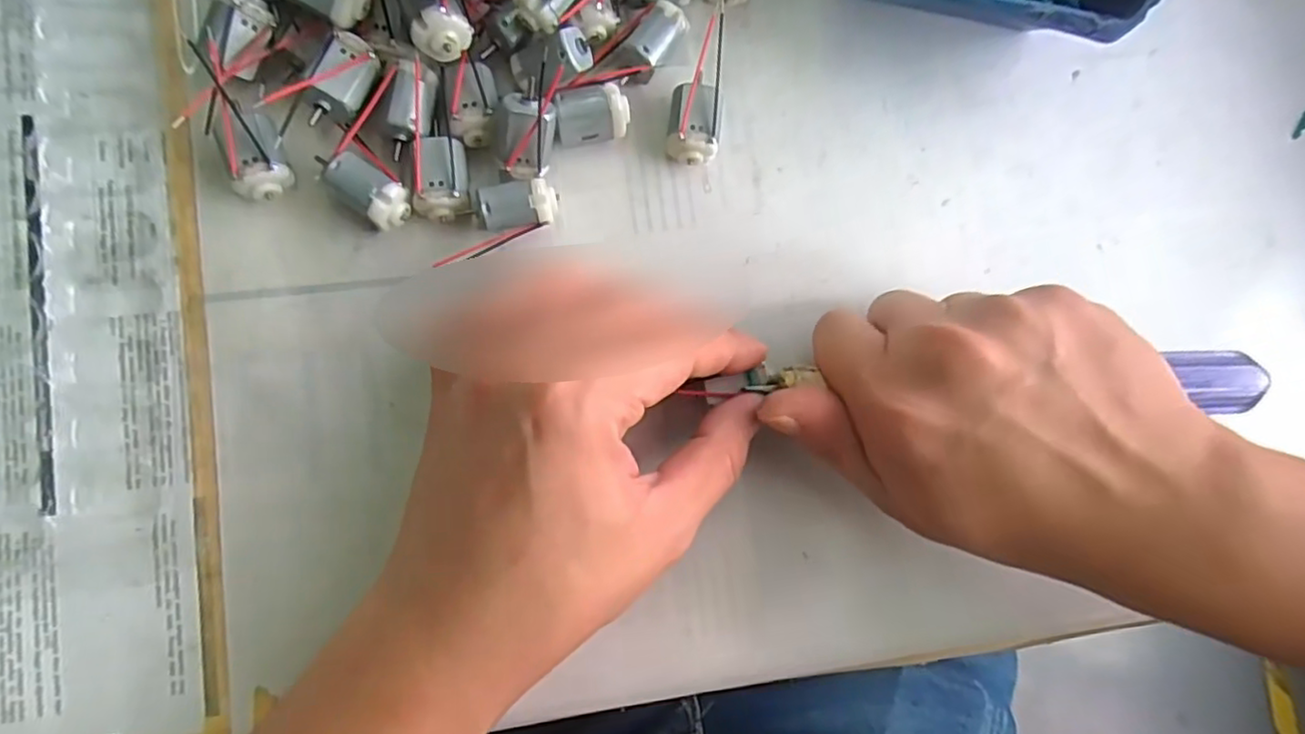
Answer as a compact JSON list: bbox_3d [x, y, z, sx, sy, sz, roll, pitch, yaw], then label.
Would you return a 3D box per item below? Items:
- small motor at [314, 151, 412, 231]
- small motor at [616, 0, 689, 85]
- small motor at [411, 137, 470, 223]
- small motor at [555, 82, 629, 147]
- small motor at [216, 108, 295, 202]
[{"bbox_3d":[-0.099,-0.061,0.231,0.029,0.019,0.016,39,82,-2],"label":"small motor"},{"bbox_3d":[0.000,-0.121,0.247,0.014,0.014,0.031,39,95,-2],"label":"small motor"},{"bbox_3d":[-0.076,-0.066,0.236,0.018,0.016,0.028,-3,85,-7],"label":"small motor"},{"bbox_3d":[-0.022,-0.092,0.243,0.027,0.020,0.016,-12,87,-8],"label":"small motor"},{"bbox_3d":[-0.137,-0.072,0.228,0.017,0.017,0.027,-17,87,-8],"label":"small motor"}]

